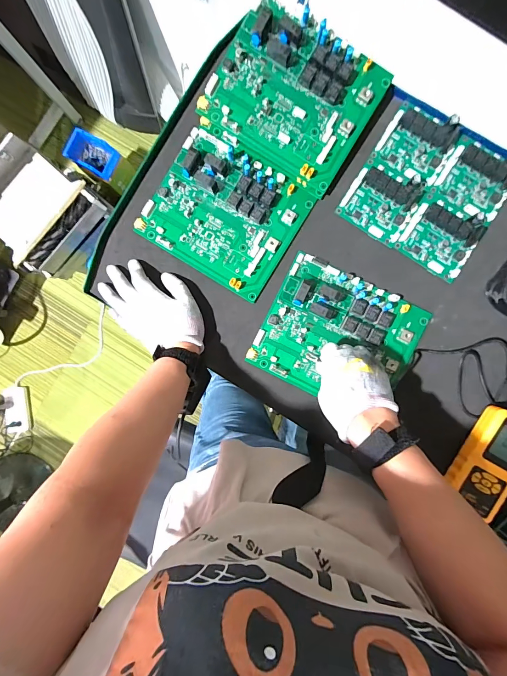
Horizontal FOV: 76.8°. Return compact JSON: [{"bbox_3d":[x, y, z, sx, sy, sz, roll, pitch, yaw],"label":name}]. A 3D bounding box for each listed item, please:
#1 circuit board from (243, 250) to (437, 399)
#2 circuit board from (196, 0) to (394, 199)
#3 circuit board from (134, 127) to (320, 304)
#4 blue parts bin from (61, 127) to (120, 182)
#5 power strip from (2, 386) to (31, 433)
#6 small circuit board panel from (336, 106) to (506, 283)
[{"bbox_3d":[0.117,-0.002,0.435,0.200,0.028,0.171,26,91,4],"label":"circuit board"},{"bbox_3d":[0.054,-0.317,0.417,0.203,0.024,0.166,31,100,-5],"label":"circuit board"},{"bbox_3d":[-0.042,-0.176,0.443,0.204,0.029,0.173,32,92,3],"label":"circuit board"},{"bbox_3d":[-0.553,-0.631,1.103,0.164,0.063,0.113,32,92,3],"label":"blue parts bin"},{"bbox_3d":[-1.016,0.307,1.373,0.094,0.037,0.199,-1,90,4],"label":"power strip"},{"bbox_3d":[0.240,-0.202,0.433,0.185,0.022,0.177,32,92,3],"label":"small circuit board panel"}]

